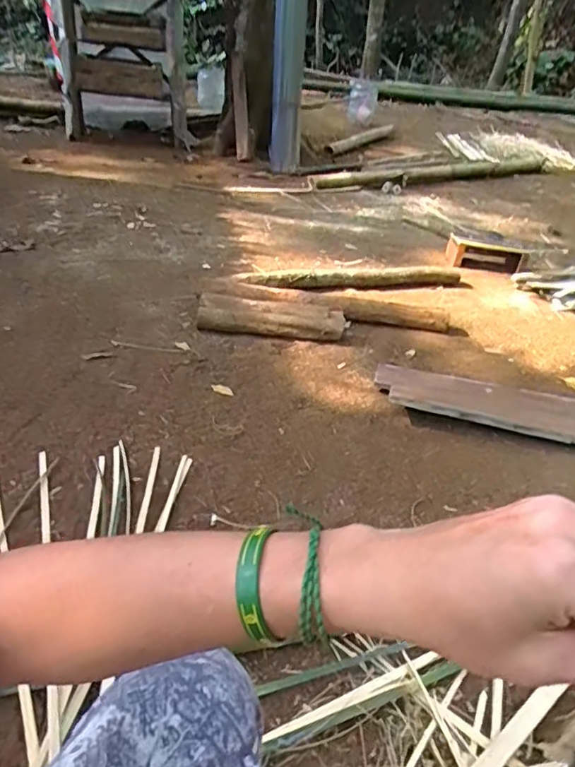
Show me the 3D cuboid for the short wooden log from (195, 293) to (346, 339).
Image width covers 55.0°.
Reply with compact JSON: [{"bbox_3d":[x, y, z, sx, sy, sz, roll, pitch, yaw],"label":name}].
[{"bbox_3d":[-0.051,-0.221,1.831,0.476,0.082,0.150,3,34,-7],"label":"short wooden log"}]

